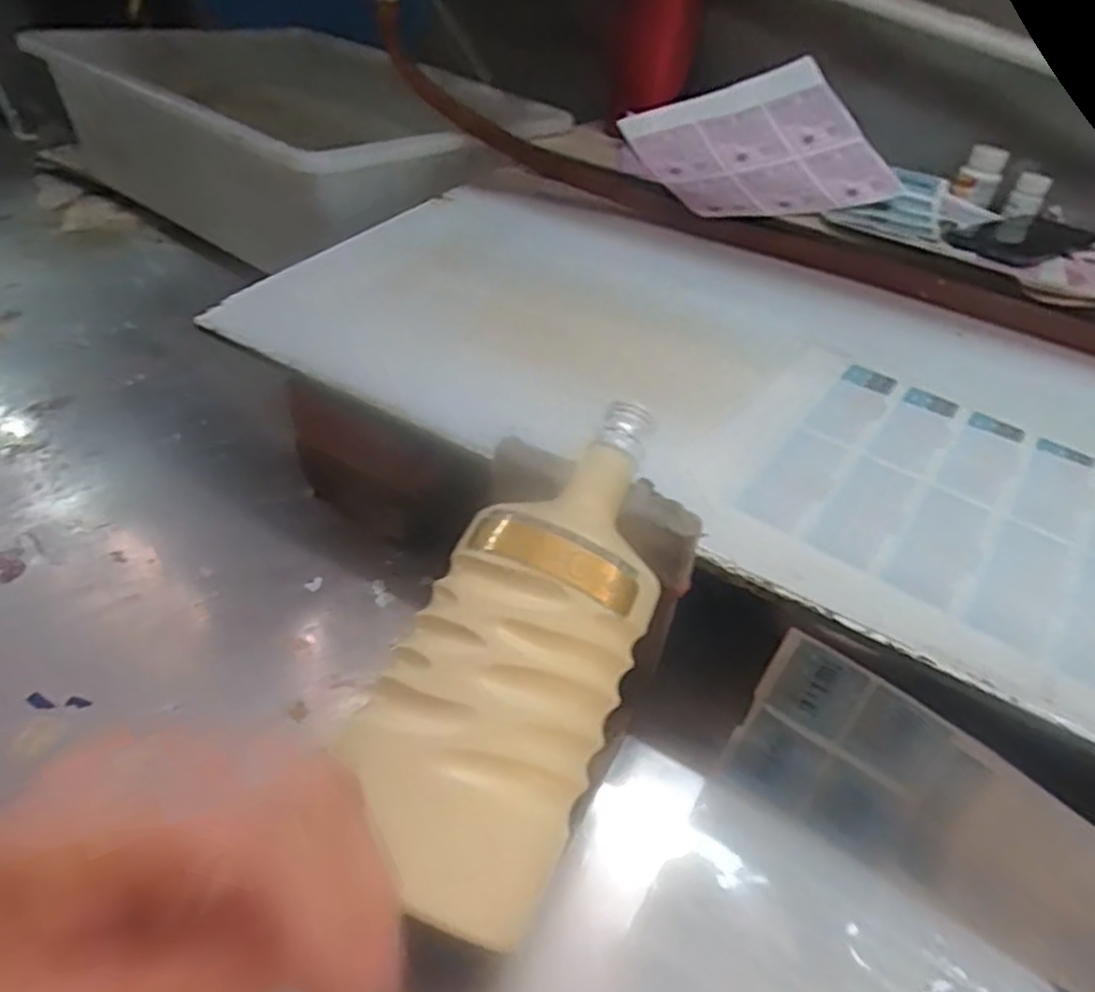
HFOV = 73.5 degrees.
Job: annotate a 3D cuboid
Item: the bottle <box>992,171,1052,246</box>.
[{"bbox_3d":[0.491,-0.298,0.762,0.033,0.068,0.027,24,29,18],"label":"bottle"}]

